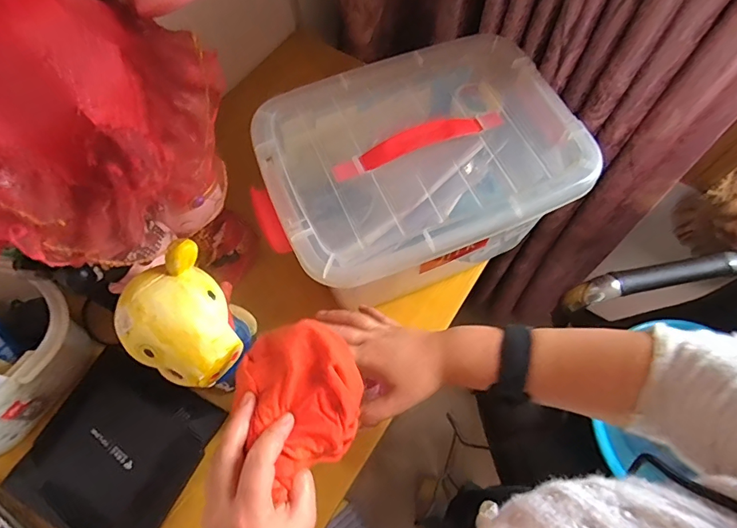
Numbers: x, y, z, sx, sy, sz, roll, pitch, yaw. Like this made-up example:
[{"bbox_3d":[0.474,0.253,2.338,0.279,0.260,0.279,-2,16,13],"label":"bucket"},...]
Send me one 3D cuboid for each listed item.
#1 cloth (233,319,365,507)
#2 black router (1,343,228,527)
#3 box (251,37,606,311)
[{"bbox_3d":[-0.053,0.102,0.347,0.093,0.038,0.104,-30,69,-13],"label":"cloth"},{"bbox_3d":[-0.269,0.199,0.475,0.161,0.033,0.172,27,68,12],"label":"black router"},{"bbox_3d":[0.049,-0.091,0.545,0.347,0.183,0.233,-18,67,-8],"label":"box"}]

